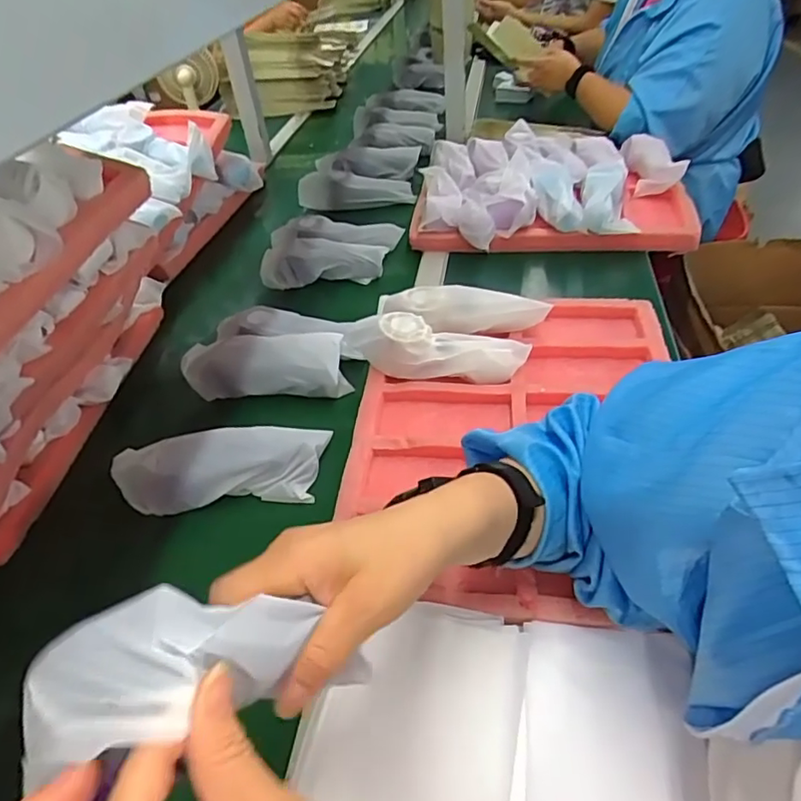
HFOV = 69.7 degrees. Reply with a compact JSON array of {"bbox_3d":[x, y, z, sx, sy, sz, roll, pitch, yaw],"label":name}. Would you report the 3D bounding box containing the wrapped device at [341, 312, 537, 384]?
[{"bbox_3d":[0.038,-0.057,0.638,0.200,0.062,0.056,2,44,10],"label":"wrapped device"}]

